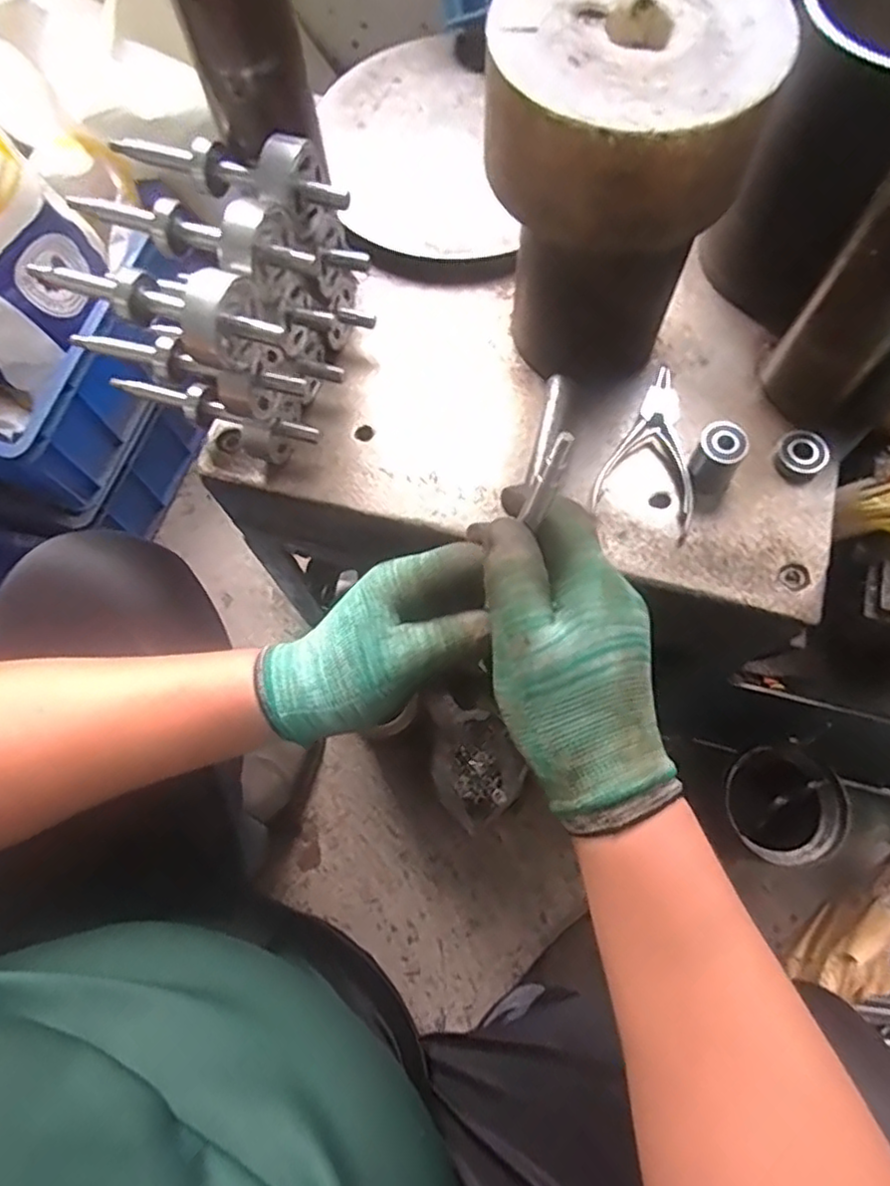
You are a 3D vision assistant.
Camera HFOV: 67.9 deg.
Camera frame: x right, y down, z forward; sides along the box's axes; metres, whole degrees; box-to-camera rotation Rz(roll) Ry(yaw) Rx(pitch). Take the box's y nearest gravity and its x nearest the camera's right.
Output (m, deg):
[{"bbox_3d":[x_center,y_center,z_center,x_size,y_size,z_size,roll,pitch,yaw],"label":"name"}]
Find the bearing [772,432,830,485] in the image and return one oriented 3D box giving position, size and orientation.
[{"bbox_3d":[0.257,-0.099,0.477,0.036,0.014,0.034,-1,71,2],"label":"bearing"}]

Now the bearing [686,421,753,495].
[{"bbox_3d":[0.191,-0.094,0.462,0.034,0.044,0.027,28,74,11],"label":"bearing"}]

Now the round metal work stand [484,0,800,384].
[{"bbox_3d":[0.097,-0.237,0.420,0.139,0.218,0.138,-1,71,2],"label":"round metal work stand"}]

